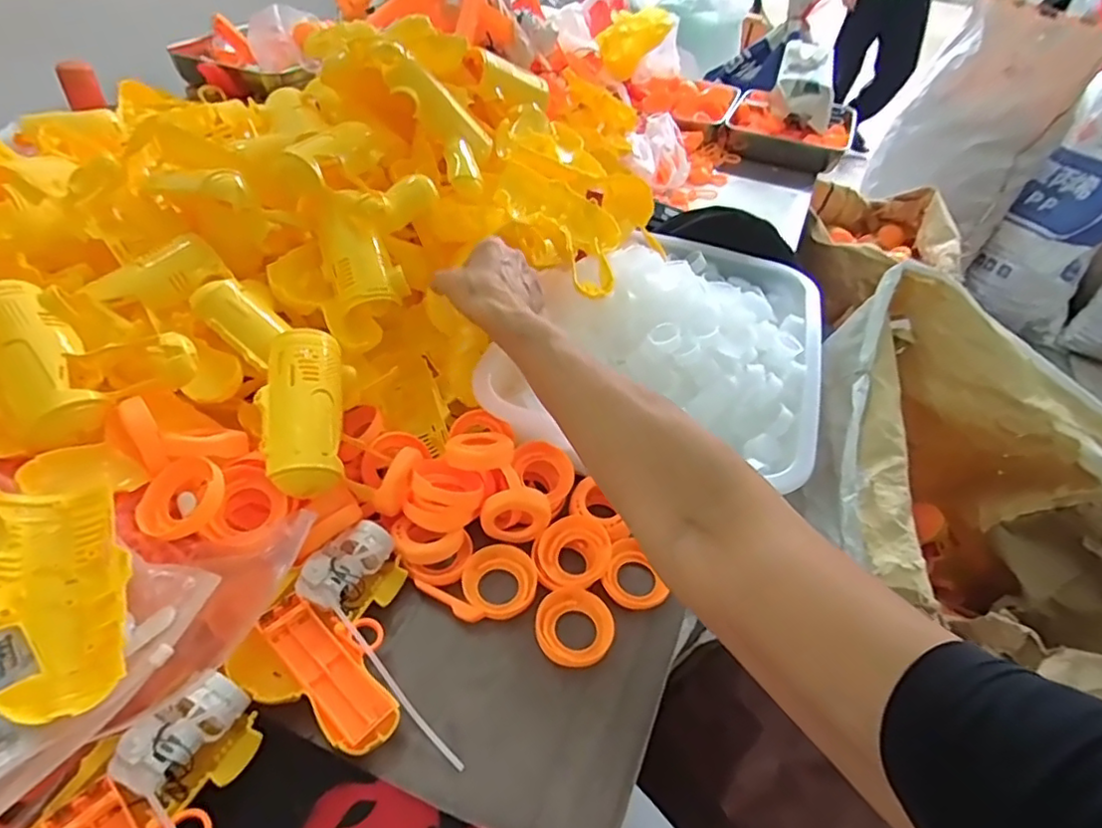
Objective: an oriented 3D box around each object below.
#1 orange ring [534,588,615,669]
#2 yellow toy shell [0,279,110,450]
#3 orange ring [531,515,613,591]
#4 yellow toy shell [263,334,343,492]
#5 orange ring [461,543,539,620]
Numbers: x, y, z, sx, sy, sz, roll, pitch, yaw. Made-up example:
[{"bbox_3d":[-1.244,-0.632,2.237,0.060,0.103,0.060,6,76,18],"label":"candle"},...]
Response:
[{"bbox_3d":[0.017,0.162,0.469,0.057,0.010,0.058,4,43,-3],"label":"orange ring"},{"bbox_3d":[-0.366,-0.036,0.432,0.062,0.033,0.135,-29,80,-32],"label":"yellow toy shell"},{"bbox_3d":[0.017,0.114,0.505,0.061,0.018,0.062,4,43,-3],"label":"orange ring"},{"bbox_3d":[-0.188,-0.008,0.468,0.051,0.031,0.133,-4,65,-11],"label":"yellow toy shell"},{"bbox_3d":[-0.041,0.134,0.490,0.057,0.019,0.059,4,43,-3],"label":"orange ring"}]

